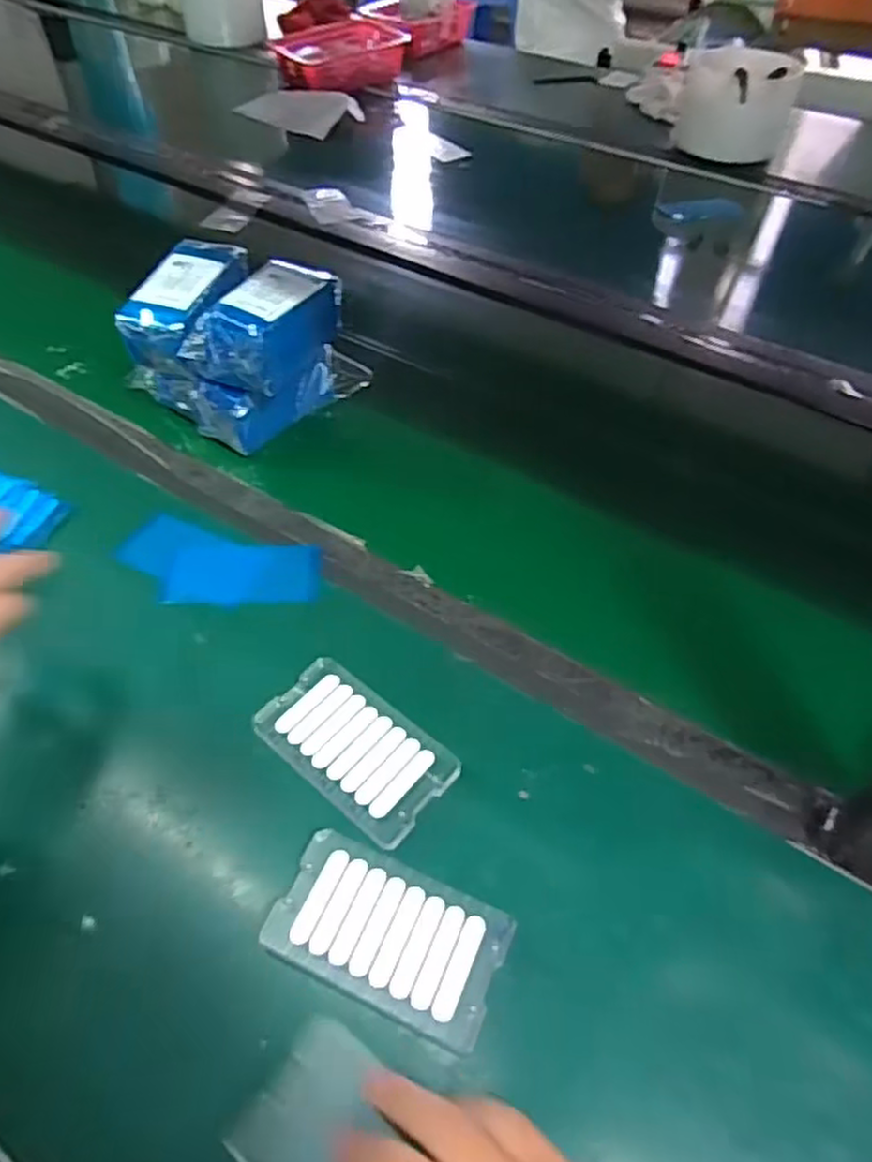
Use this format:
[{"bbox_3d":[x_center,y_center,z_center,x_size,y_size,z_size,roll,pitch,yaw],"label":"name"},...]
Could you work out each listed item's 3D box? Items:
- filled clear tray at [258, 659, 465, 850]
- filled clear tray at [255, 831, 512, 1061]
[{"bbox_3d":[-0.052,0.105,0.441,0.121,0.009,0.070,33,57,23],"label":"filled clear tray"},{"bbox_3d":[-0.026,0.188,0.373,0.121,0.007,0.068,21,53,15],"label":"filled clear tray"}]

